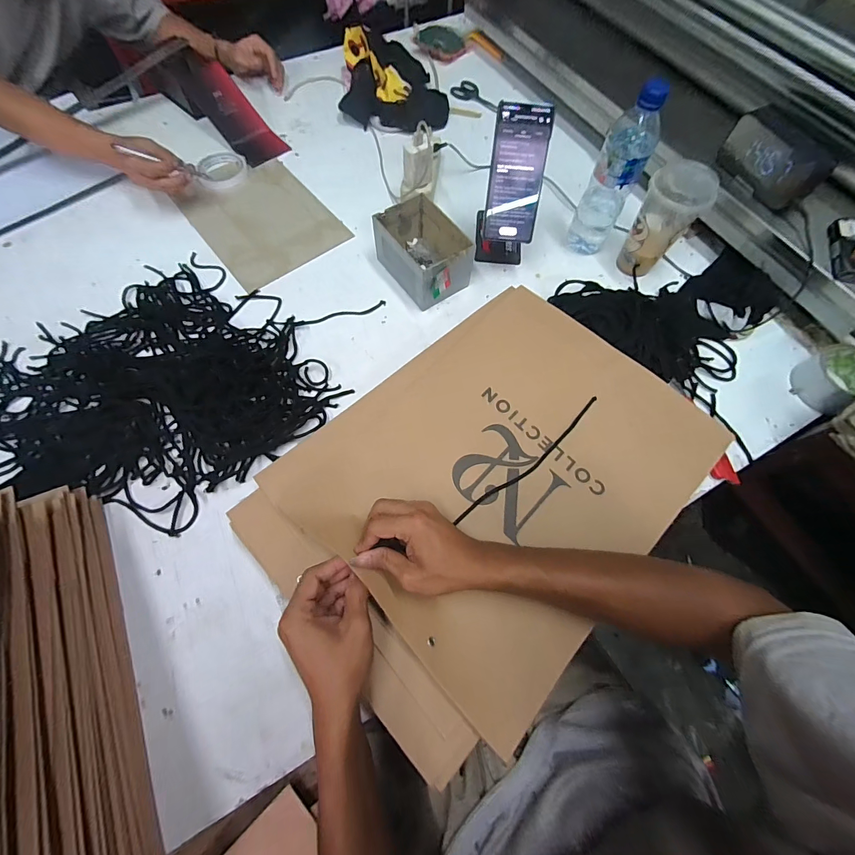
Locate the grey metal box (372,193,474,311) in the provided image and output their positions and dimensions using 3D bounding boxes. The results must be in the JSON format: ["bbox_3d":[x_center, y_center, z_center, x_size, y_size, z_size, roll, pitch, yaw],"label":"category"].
[{"bbox_3d":[-0.007,-0.276,0.592,0.102,0.076,0.152,-35,72,-14],"label":"grey metal box"}]

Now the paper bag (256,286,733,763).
[{"bbox_3d":[0.092,0.041,0.442,0.366,0.035,0.419,43,77,13],"label":"paper bag"}]

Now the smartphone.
[{"bbox_3d":[0.126,-0.354,0.527,0.074,0.163,0.011,3,31,1],"label":"smartphone"}]

